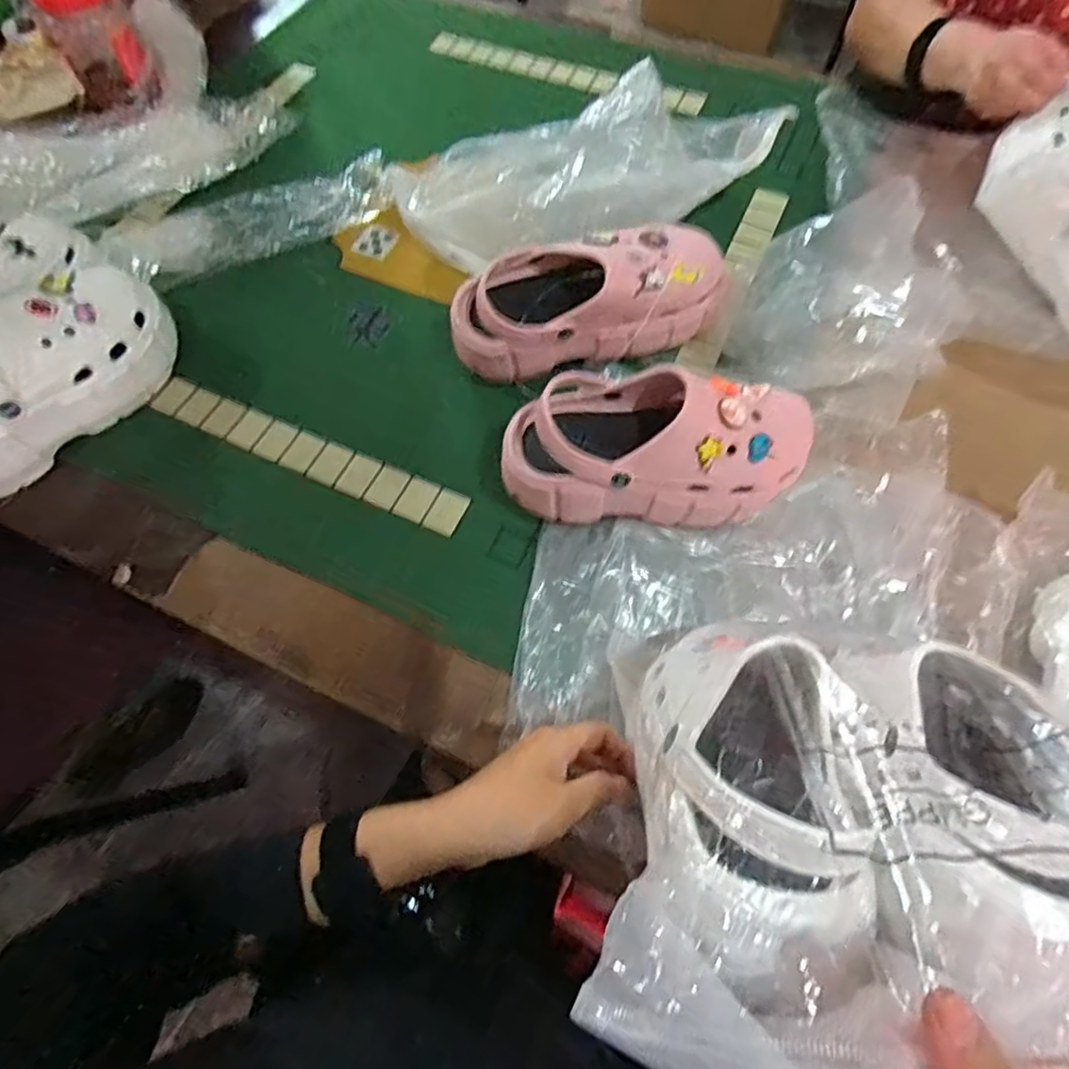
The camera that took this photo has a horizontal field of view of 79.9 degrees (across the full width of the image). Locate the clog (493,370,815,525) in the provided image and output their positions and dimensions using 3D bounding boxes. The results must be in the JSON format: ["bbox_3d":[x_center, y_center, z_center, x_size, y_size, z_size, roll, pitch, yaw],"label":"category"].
[{"bbox_3d":[0.103,-0.071,0.529,0.253,0.107,0.102,1,64,-1],"label":"clog"}]

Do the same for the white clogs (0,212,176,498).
[{"bbox_3d":[-0.483,-0.175,0.586,0.194,0.128,0.238,38,69,16],"label":"white clogs"}]

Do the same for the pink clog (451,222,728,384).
[{"bbox_3d":[0.050,-0.219,0.599,0.255,0.089,0.093,-15,65,-8],"label":"pink clog"}]

